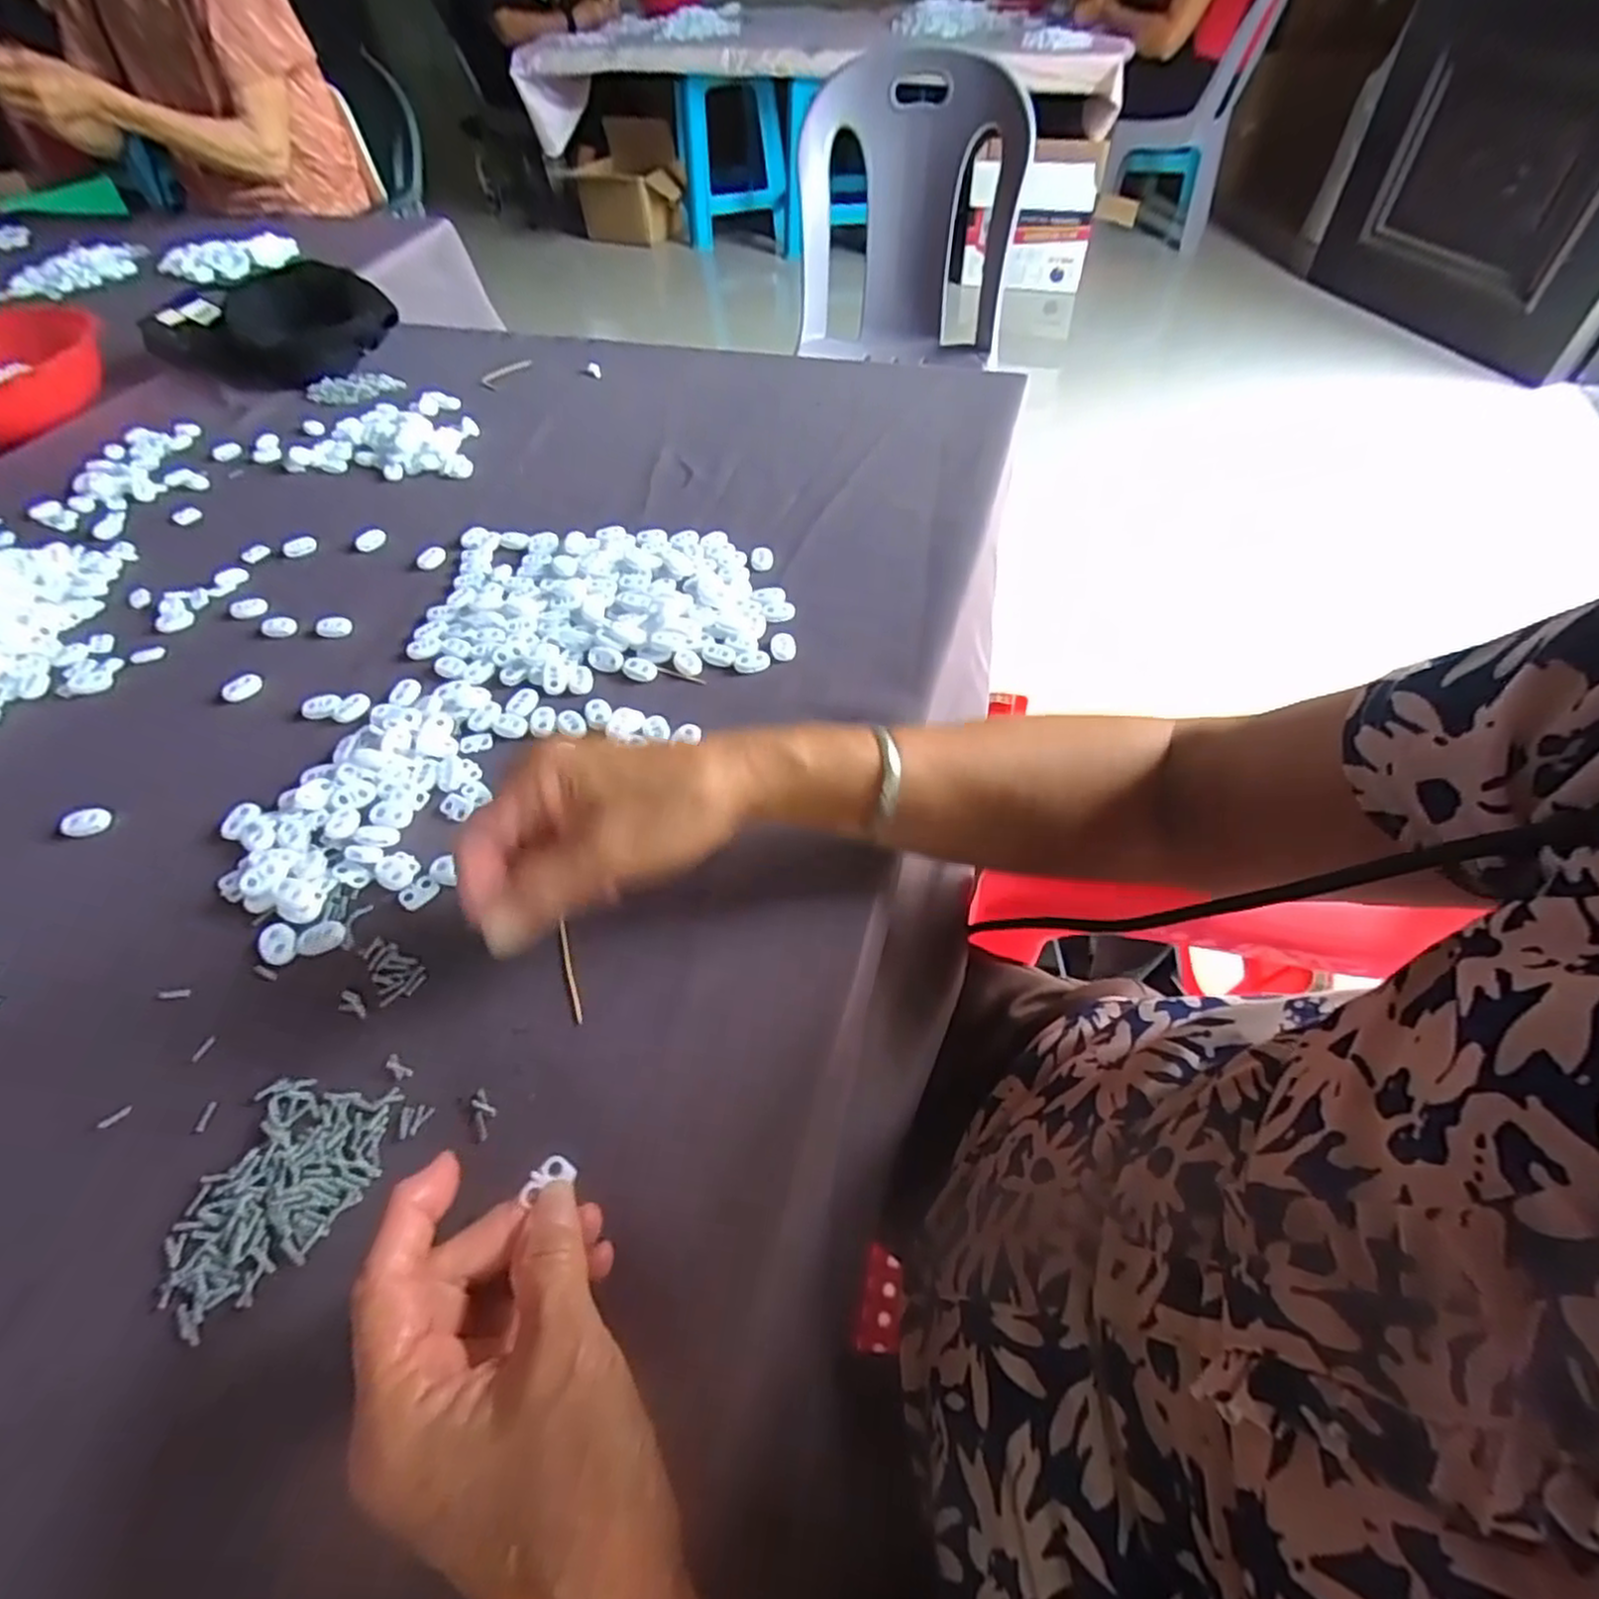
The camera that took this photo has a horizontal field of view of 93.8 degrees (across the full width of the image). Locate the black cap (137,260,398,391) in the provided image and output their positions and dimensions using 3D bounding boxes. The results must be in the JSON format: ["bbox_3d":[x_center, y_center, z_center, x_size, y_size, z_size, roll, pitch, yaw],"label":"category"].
[{"bbox_3d":[-0.557,-0.511,0.799,0.251,0.062,0.147,17,55,16],"label":"black cap"}]

